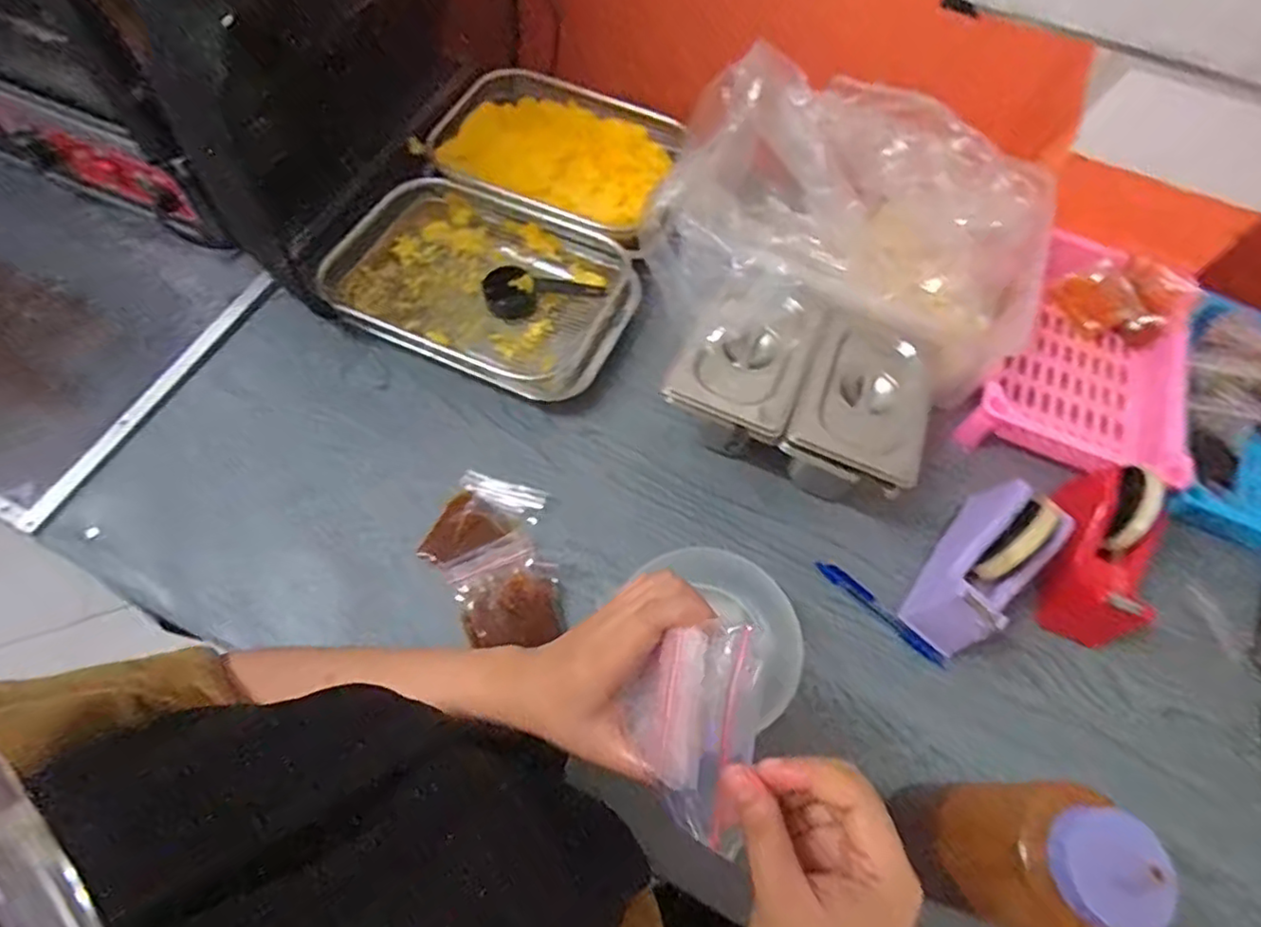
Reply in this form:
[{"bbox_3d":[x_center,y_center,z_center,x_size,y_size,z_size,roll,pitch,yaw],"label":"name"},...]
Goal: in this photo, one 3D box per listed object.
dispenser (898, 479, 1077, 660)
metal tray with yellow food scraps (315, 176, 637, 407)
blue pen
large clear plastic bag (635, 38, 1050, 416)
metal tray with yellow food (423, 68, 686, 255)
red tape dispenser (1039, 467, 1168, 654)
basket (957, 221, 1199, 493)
[{"bbox_3d":[0.316,0.089,0.579,0.067,0.093,0.155,36,66,13],"label":"dispenser"},{"bbox_3d":[-0.157,-0.193,0.710,0.305,0.042,0.204,25,64,8],"label":"metal tray with yellow food scraps"},{"bbox_3d":[0.232,0.136,0.609,0.135,0.010,0.017,41,67,15],"label":"blue pen"},{"bbox_3d":[0.226,-0.252,0.676,0.370,0.187,0.264,13,63,2],"label":"large clear plastic bag"},{"bbox_3d":[-0.088,-0.379,0.795,0.291,0.056,0.229,25,64,8],"label":"metal tray with yellow food"},{"bbox_3d":[0.433,0.078,0.598,0.074,0.100,0.157,22,63,7],"label":"red tape dispenser"},{"bbox_3d":[0.501,-0.098,0.709,0.191,0.069,0.293,32,65,11],"label":"basket"}]

